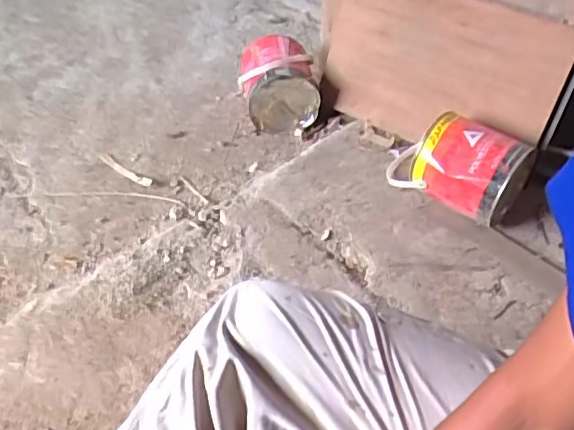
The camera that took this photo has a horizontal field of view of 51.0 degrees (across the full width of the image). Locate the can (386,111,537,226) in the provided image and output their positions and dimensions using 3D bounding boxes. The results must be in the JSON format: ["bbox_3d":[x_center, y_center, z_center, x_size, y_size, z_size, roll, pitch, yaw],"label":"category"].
[{"bbox_3d":[0.300,-0.100,1.079,0.232,0.142,0.140,27,52,25],"label":"can"}]

